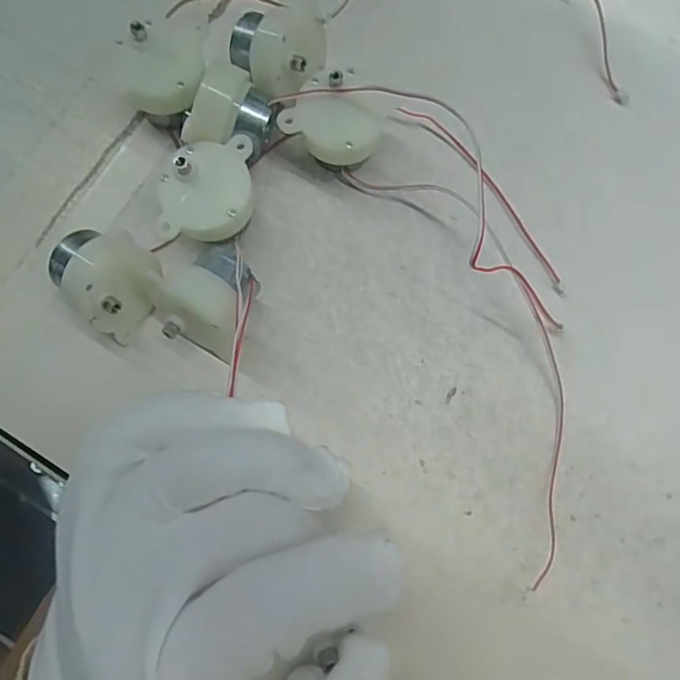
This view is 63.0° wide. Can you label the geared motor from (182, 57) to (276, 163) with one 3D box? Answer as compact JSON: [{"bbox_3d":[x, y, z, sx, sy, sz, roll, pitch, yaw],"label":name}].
[{"bbox_3d":[-0.036,-0.079,0.204,0.026,0.032,0.033,18,80,4],"label":"geared motor"}]

